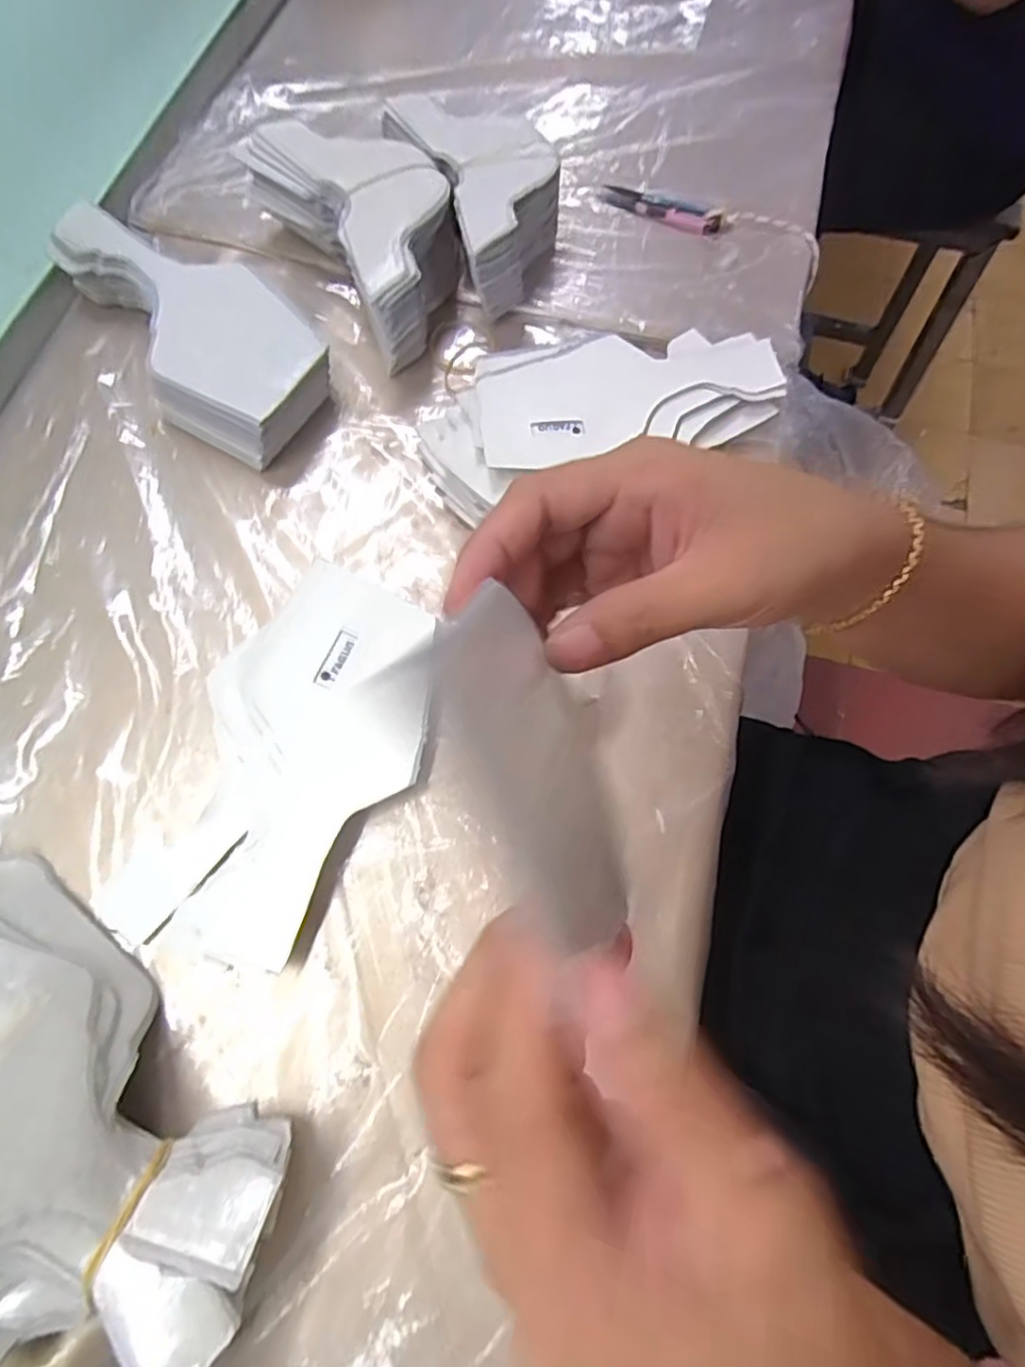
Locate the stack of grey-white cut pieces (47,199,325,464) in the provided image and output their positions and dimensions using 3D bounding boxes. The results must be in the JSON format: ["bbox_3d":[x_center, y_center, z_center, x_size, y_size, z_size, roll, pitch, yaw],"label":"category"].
[{"bbox_3d":[-0.214,-0.241,0.439,0.100,0.056,0.207,-42,76,-14],"label":"stack of grey-white cut pieces"}]

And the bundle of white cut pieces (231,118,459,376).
[{"bbox_3d":[-0.097,-0.327,0.465,0.101,0.066,0.181,-36,75,-12],"label":"bundle of white cut pieces"}]

